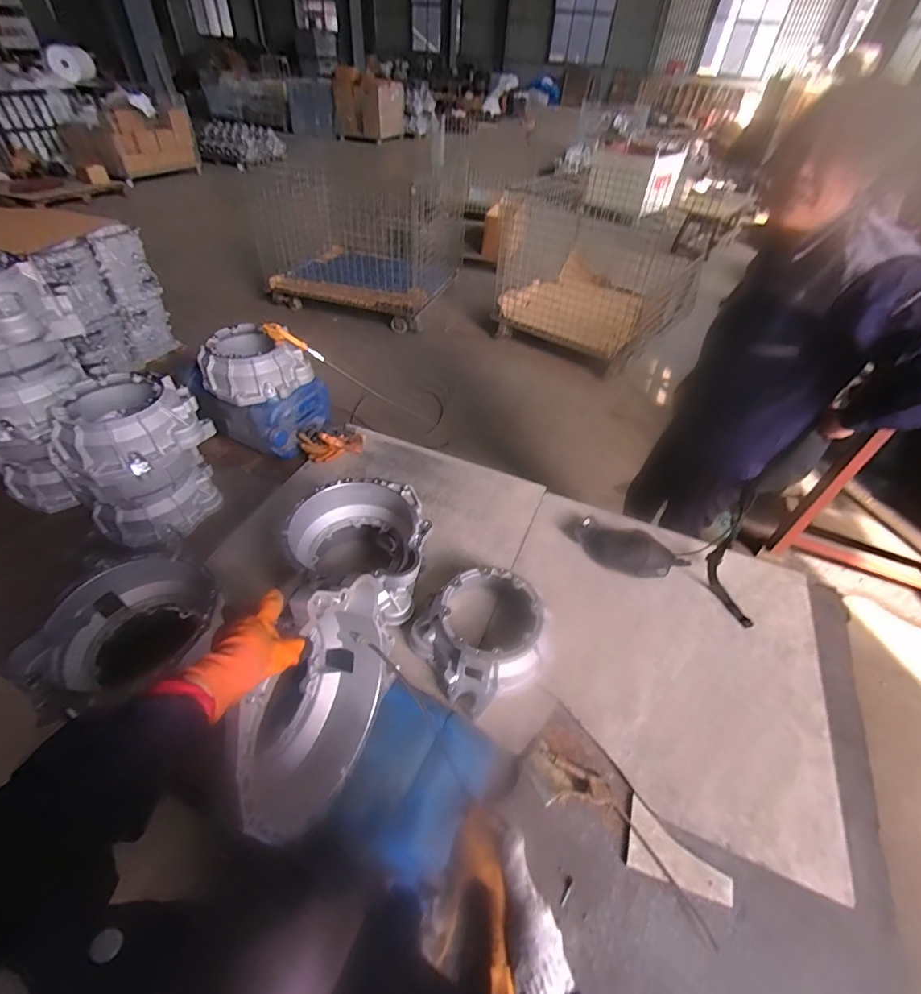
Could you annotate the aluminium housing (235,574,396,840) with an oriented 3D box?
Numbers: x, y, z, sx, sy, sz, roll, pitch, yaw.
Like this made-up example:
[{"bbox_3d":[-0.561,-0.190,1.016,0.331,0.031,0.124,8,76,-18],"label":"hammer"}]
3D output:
[{"bbox_3d":[-0.232,0.296,0.677,0.150,0.307,0.333,14,47,11],"label":"aluminium housing"}]

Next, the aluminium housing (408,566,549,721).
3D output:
[{"bbox_3d":[0.061,0.335,1.112,0.302,0.149,0.280,3,45,-3],"label":"aluminium housing"}]

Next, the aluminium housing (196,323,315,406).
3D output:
[{"bbox_3d":[-0.708,-0.442,1.543,0.277,0.155,0.289,31,51,24],"label":"aluminium housing"}]

